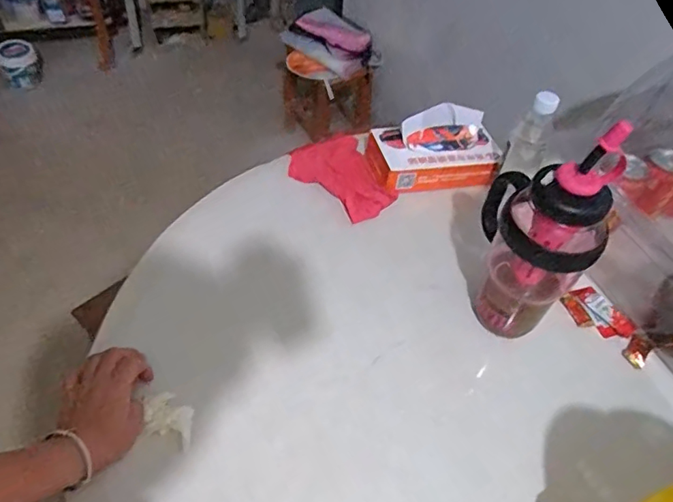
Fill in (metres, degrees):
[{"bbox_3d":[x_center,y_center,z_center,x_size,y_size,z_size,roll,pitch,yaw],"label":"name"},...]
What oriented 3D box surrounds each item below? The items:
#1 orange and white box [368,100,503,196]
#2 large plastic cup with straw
[{"bbox_3d":[0.160,-0.168,0.848,0.211,0.089,0.114,-6,50,-12],"label":"orange and white box"},{"bbox_3d":[0.228,-0.023,0.608,0.093,0.294,0.133,9,48,1],"label":"large plastic cup with straw"}]

